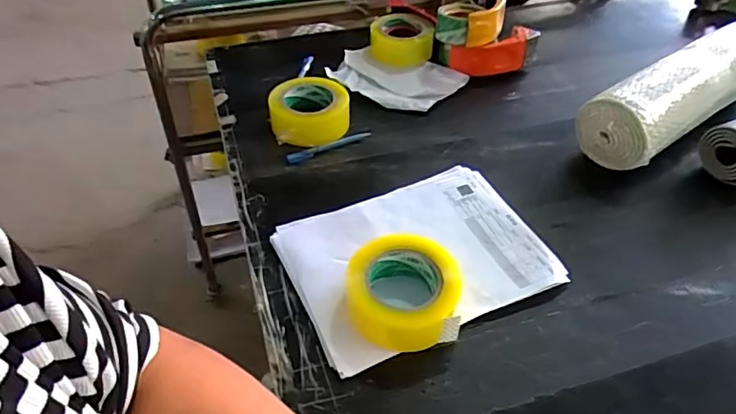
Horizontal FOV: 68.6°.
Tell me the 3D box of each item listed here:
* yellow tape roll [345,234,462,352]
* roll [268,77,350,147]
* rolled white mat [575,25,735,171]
[{"bbox_3d":[0.038,0.092,0.596,0.121,0.054,0.122,1,46,-1],"label":"yellow tape roll"},{"bbox_3d":[-0.091,-0.148,0.837,0.119,0.041,0.122,1,46,-1],"label":"roll"},{"bbox_3d":[0.498,-0.179,0.846,0.411,0.104,0.110,-28,53,-26],"label":"rolled white mat"}]

